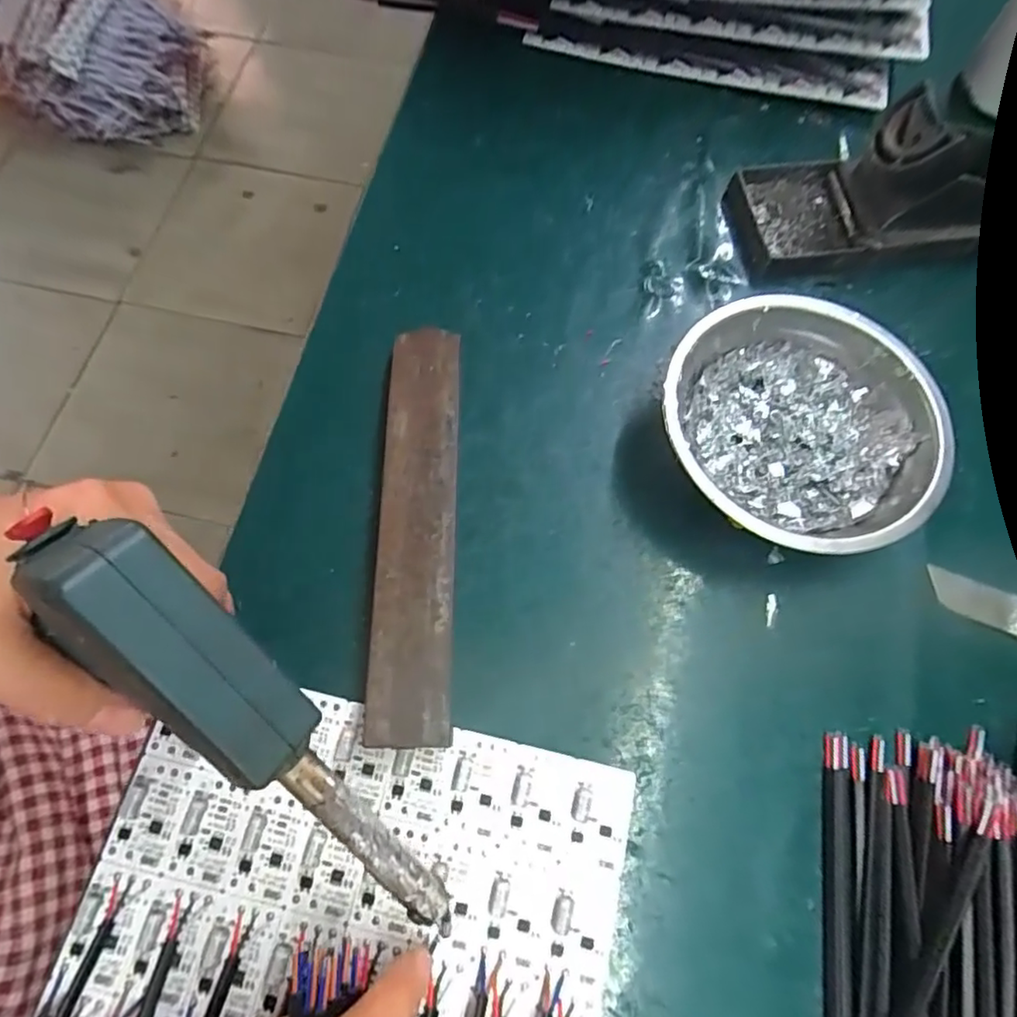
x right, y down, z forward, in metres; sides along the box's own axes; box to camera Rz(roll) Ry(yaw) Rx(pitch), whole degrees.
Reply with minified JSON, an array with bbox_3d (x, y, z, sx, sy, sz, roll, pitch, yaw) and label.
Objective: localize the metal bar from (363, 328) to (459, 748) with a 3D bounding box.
[{"bbox_3d":[-0.042,0.004,0.278,0.034,0.023,0.196,-1,71,0],"label":"metal bar"}]

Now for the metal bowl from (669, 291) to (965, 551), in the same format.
[{"bbox_3d":[0.139,-0.041,0.286,0.122,0.042,0.116,0,71,0],"label":"metal bowl"}]

